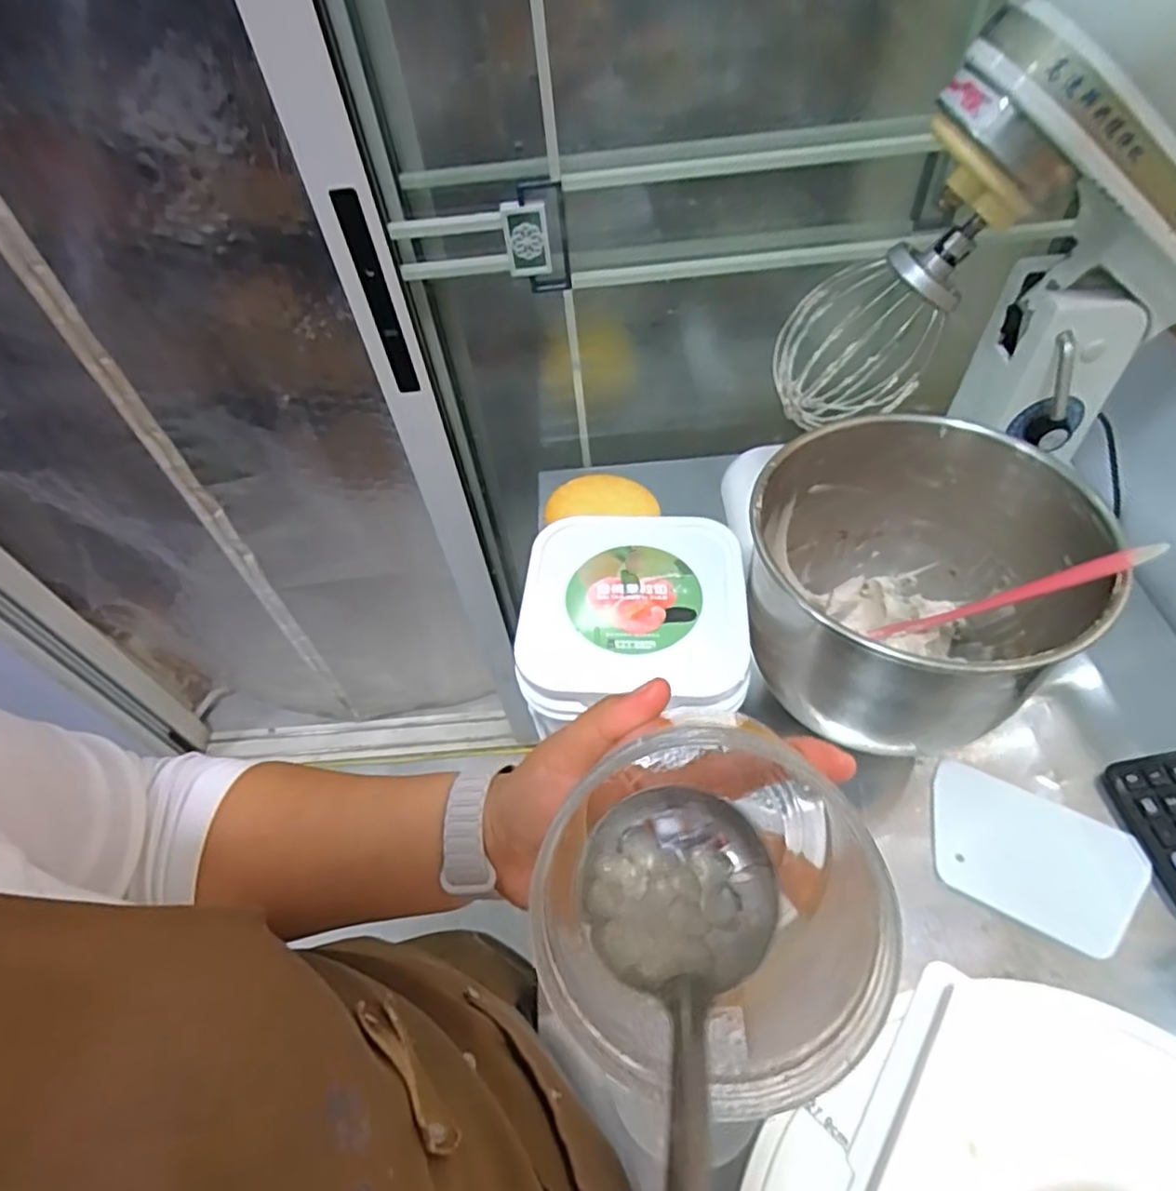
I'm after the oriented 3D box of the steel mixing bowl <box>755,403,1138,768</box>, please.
[{"bbox_3d":[0.235,-0.004,0.503,0.214,0.185,0.220,-3,52,4],"label":"steel mixing bowl"}]

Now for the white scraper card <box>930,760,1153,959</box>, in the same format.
[{"bbox_3d":[0.339,0.199,0.508,0.146,0.007,0.104,24,58,22],"label":"white scraper card"}]

